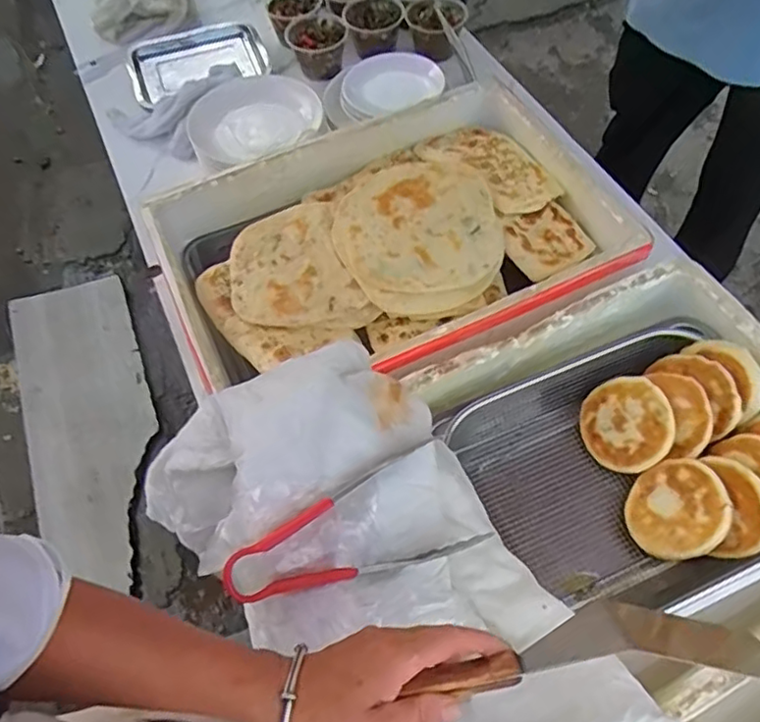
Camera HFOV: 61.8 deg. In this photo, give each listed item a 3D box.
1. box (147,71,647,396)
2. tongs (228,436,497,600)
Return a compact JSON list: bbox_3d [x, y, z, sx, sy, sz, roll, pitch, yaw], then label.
[{"bbox_3d":[0.005,-0.166,0.894,0.560,0.110,0.395,-22,60,-12],"label":"box"},{"bbox_3d":[-0.015,0.157,0.557,0.234,0.027,0.107,-21,83,-26],"label":"tongs"}]

